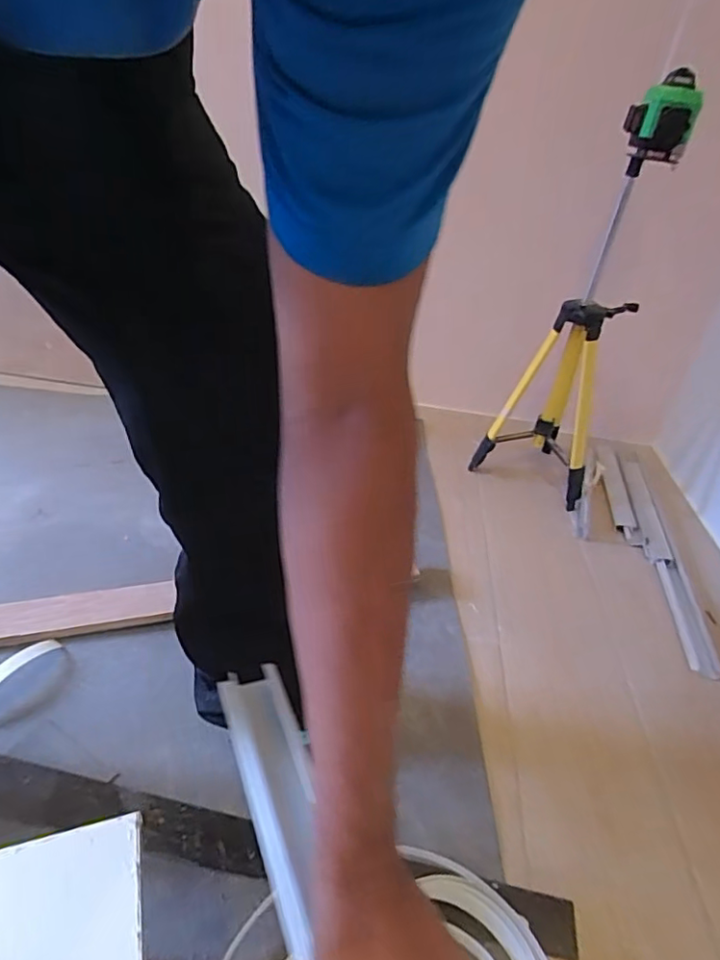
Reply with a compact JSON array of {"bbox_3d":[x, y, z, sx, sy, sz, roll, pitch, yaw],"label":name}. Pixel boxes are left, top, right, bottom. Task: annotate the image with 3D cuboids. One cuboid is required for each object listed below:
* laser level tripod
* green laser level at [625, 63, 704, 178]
[{"bbox_3d":[0.440,-0.281,1.171,0.243,0.647,0.182,19,39,18],"label":"laser level tripod"},{"bbox_3d":[0.502,-0.595,0.934,0.075,0.139,0.086,-10,39,-19],"label":"green laser level"}]

